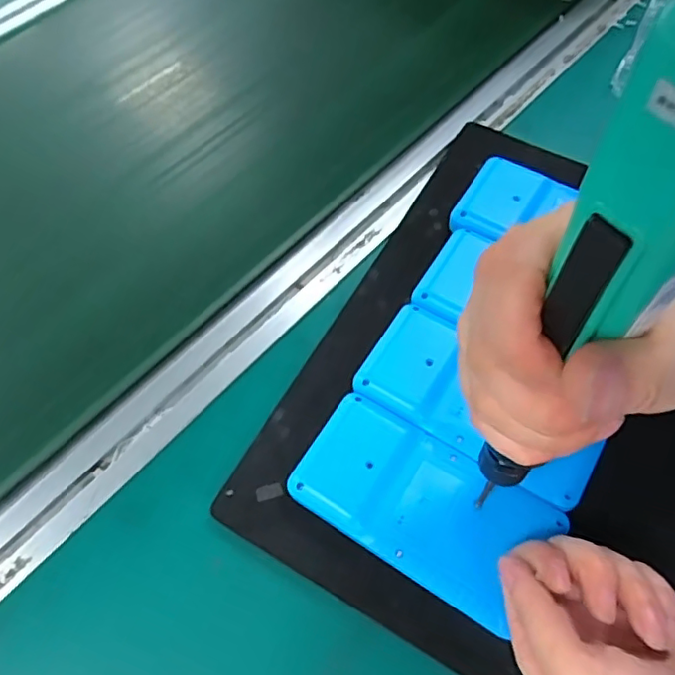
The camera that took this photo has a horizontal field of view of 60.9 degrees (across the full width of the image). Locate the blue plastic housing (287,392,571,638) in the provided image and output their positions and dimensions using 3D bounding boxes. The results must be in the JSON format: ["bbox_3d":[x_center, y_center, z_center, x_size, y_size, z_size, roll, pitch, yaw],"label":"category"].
[{"bbox_3d":[0.043,0.086,0.304,0.127,0.011,0.069,28,66,18],"label":"blue plastic housing"}]

